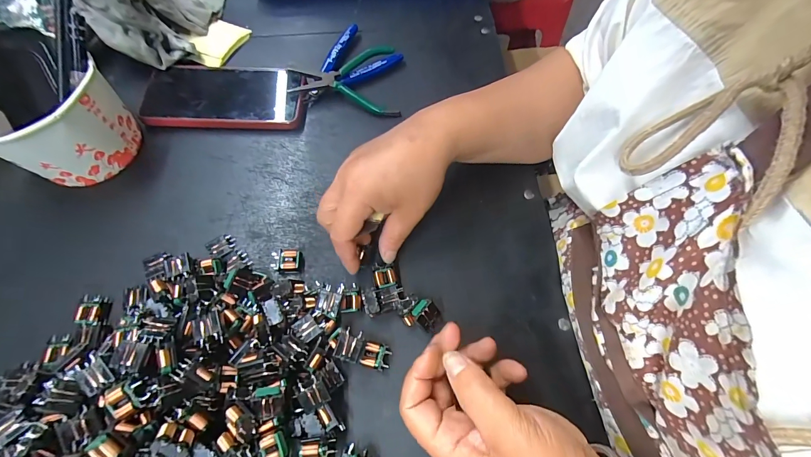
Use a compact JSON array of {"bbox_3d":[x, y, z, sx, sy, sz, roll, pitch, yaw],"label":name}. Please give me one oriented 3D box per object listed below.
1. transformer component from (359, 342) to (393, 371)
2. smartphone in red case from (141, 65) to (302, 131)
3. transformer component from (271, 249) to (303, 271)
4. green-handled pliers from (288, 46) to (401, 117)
[{"bbox_3d":[-0.023,0.099,0.271,0.022,0.007,0.020,14,66,6],"label":"transformer component"},{"bbox_3d":[-0.200,-0.143,0.376,0.178,0.017,0.079,-1,66,-1],"label":"smartphone in red case"},{"bbox_3d":[-0.103,0.028,0.303,0.024,0.009,0.018,1,66,0],"label":"transformer component"},{"bbox_3d":[-0.066,-0.157,0.382,0.112,0.021,0.086,-8,66,-4],"label":"green-handled pliers"}]

